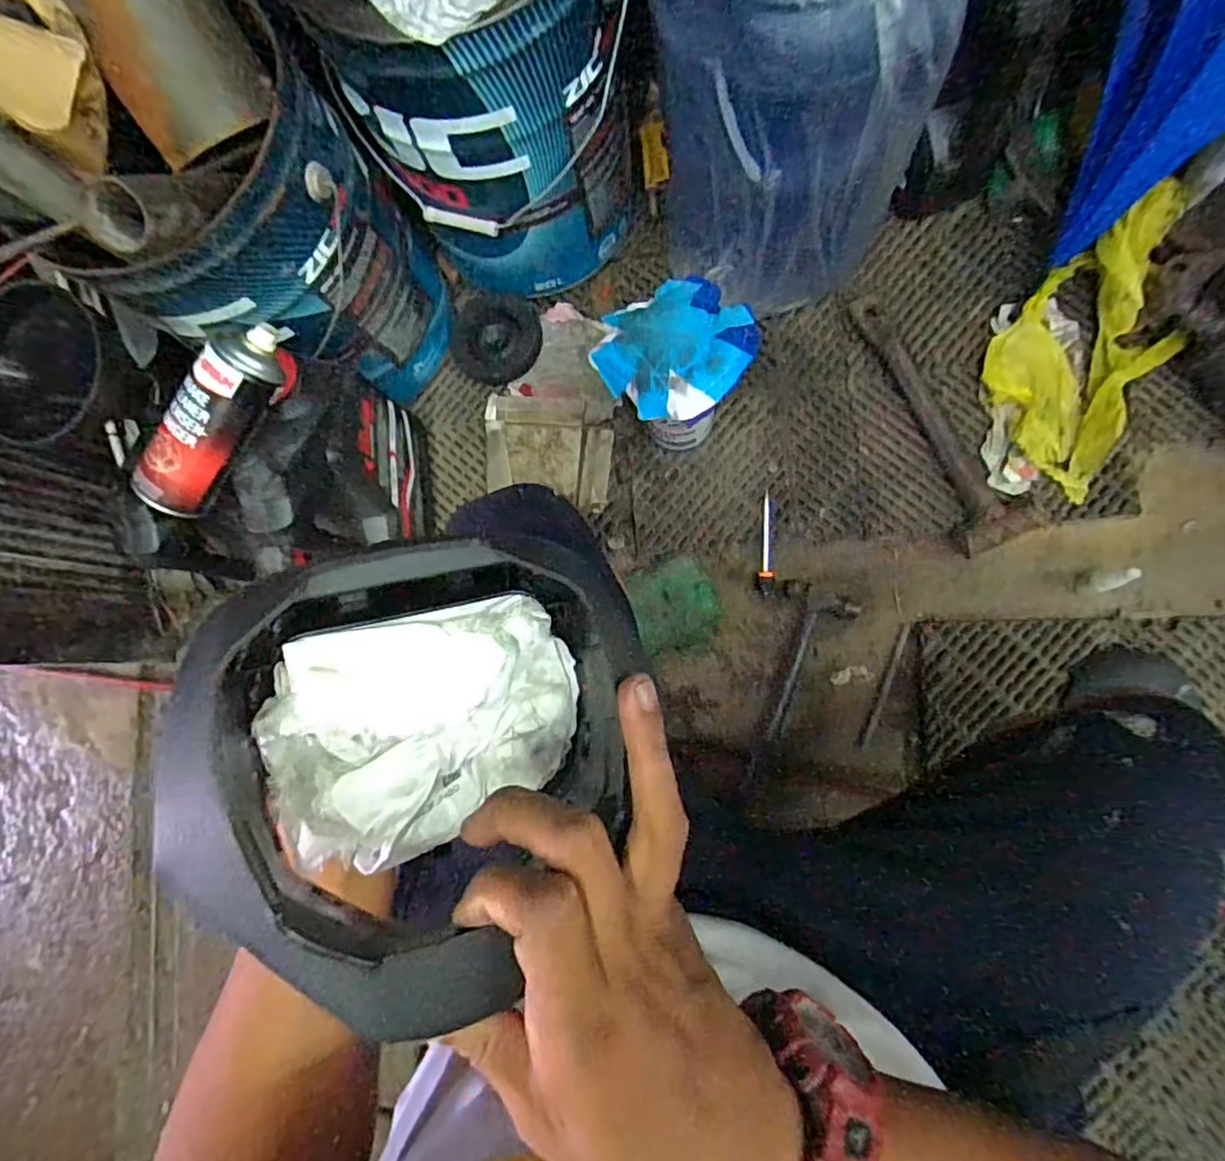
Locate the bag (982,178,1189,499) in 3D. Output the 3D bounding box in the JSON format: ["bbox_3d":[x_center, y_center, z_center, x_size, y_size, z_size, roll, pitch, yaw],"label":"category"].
[{"bbox_3d":[0.542,-0.263,0.734,0.170,0.110,0.282,32,90,9],"label":"bag"}]

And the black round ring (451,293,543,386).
[{"bbox_3d":[-0.160,-0.325,0.873,0.126,0.017,0.112,26,89,9],"label":"black round ring"}]

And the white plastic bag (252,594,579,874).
[{"bbox_3d":[-0.073,0.064,0.278,0.112,0.081,0.094,-16,84,6],"label":"white plastic bag"}]

